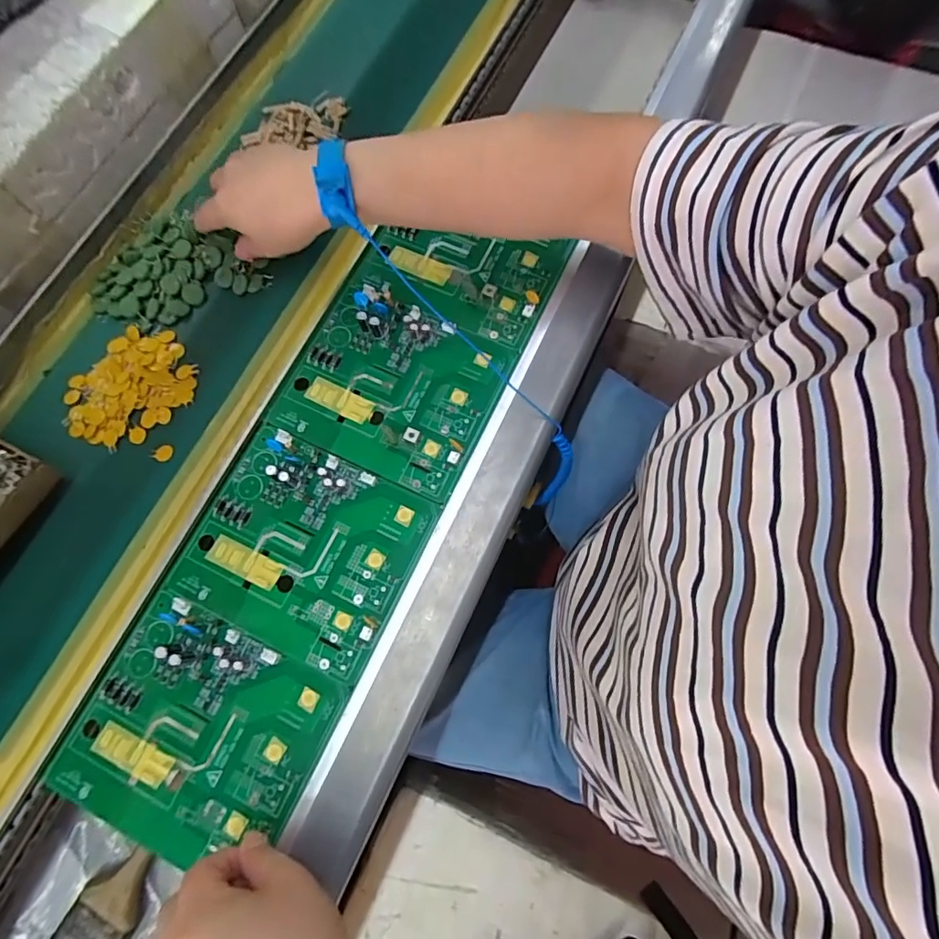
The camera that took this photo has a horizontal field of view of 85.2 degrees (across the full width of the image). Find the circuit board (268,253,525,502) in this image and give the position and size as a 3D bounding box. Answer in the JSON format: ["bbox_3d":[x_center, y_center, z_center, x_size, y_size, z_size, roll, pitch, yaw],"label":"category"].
[{"bbox_3d":[-0.058,-0.076,0.407,0.158,0.015,0.151,25,76,7],"label":"circuit board"}]

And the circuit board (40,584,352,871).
[{"bbox_3d":[-0.181,0.177,0.341,0.156,0.013,0.141,25,76,7],"label":"circuit board"}]

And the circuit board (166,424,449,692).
[{"bbox_3d":[-0.121,0.055,0.373,0.153,0.012,0.138,24,76,7],"label":"circuit board"}]

